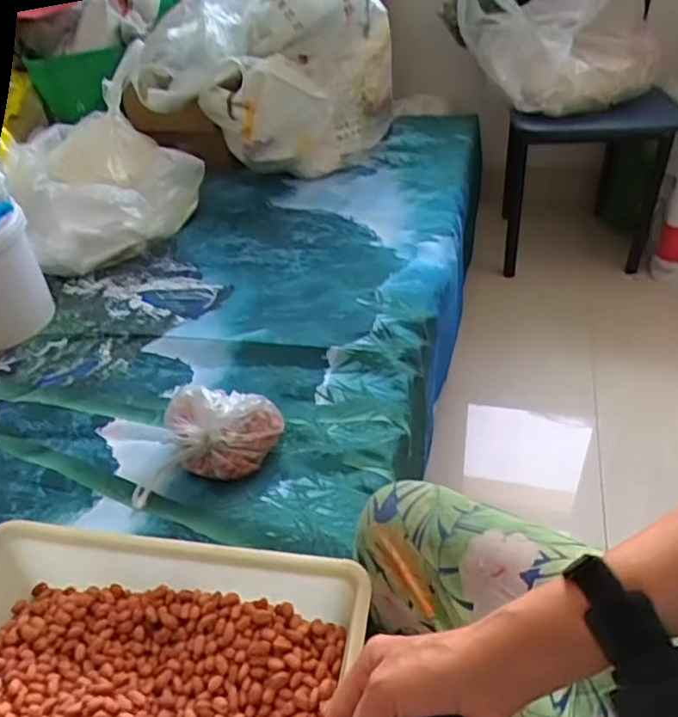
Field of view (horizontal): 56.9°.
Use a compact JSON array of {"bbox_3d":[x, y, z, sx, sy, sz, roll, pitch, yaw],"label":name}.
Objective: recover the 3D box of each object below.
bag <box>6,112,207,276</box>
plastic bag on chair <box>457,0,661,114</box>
[{"bbox_3d":[-0.428,-0.322,1.176,0.315,0.198,0.241,-20,42,-17],"label":"bag"},{"bbox_3d":[0.476,-0.688,1.382,0.426,0.277,0.339,11,43,18],"label":"plastic bag on chair"}]

